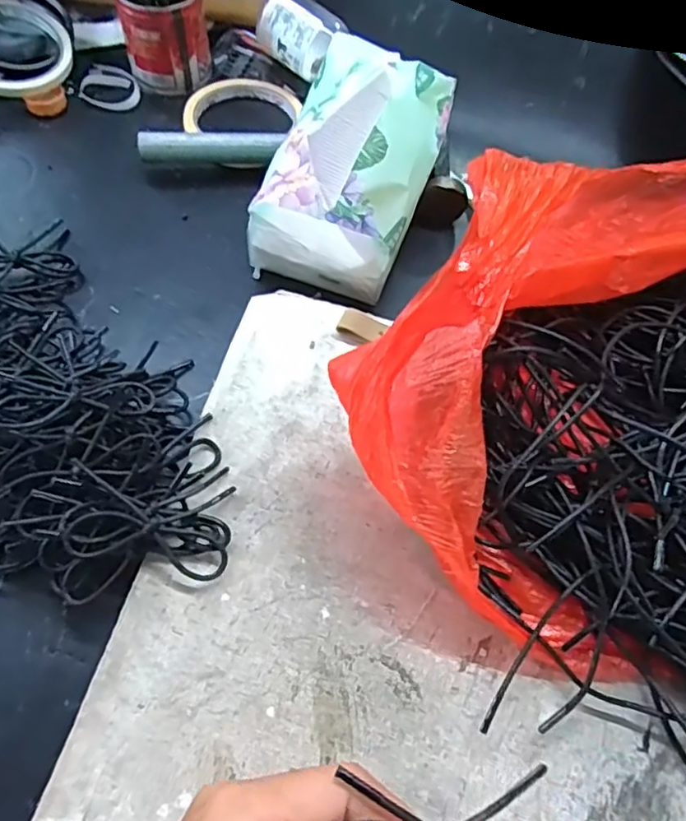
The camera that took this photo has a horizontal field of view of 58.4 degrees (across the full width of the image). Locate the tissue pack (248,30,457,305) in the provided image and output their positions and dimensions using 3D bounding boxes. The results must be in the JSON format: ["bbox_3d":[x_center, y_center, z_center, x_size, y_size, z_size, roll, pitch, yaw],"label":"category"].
[{"bbox_3d":[0.005,-0.159,0.390,0.101,0.102,0.135,20,61,6],"label":"tissue pack"}]

